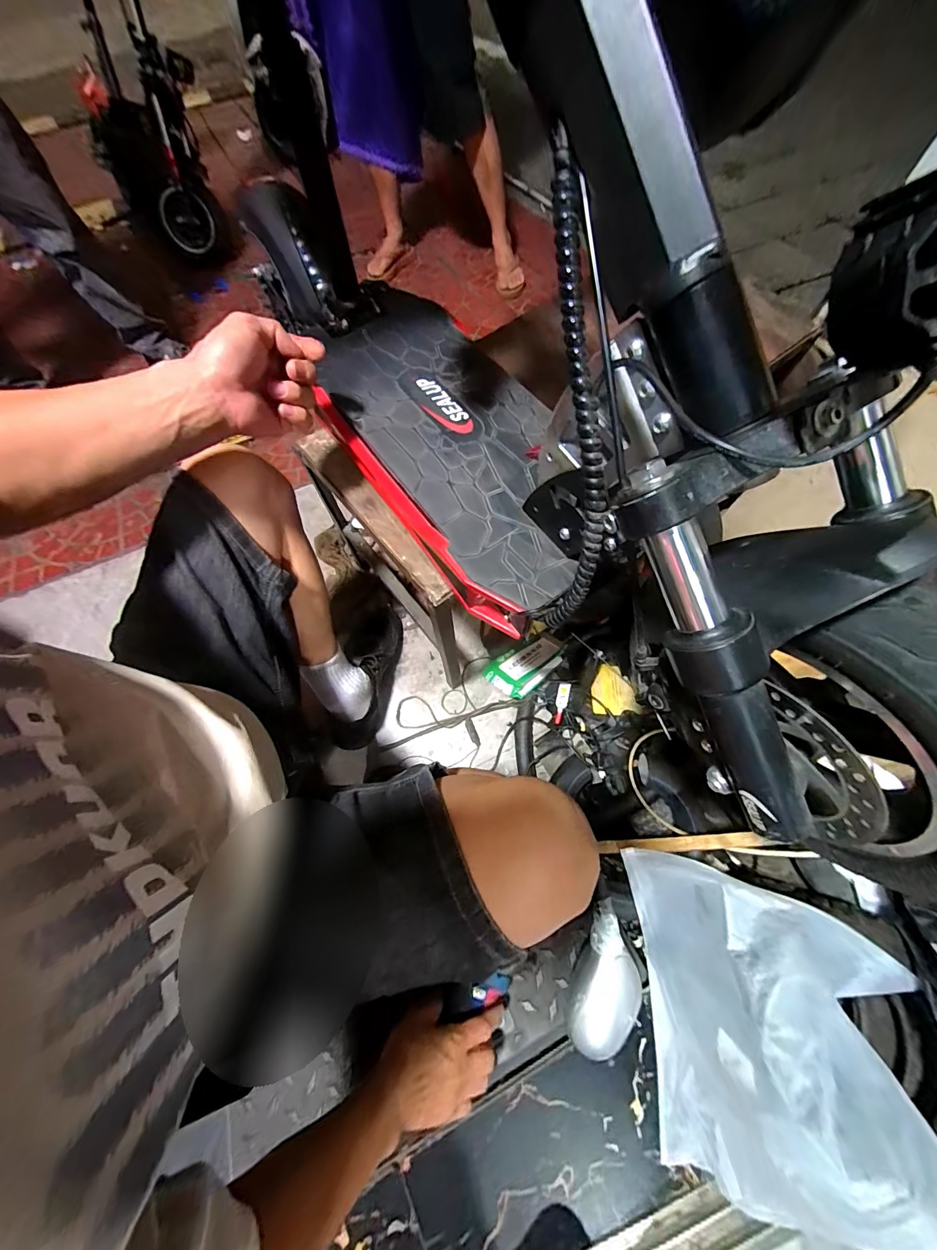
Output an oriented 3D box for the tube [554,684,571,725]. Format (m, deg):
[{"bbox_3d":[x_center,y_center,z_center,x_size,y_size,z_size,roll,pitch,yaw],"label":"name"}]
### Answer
[{"bbox_3d":[0.178,0.150,0.774,0.022,0.011,0.077,14,85,6],"label":"tube"}]

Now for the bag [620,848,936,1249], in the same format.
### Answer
[{"bbox_3d":[0.368,0.482,0.493,0.245,0.206,0.356,-3,69,-1],"label":"bag"}]

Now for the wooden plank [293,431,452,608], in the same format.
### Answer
[{"bbox_3d":[-0.132,-0.156,0.553,0.045,0.030,0.335,-37,73,-13],"label":"wooden plank"}]

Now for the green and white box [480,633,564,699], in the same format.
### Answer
[{"bbox_3d":[0.117,0.082,0.827,0.162,0.038,0.097,-33,44,-15],"label":"green and white box"}]

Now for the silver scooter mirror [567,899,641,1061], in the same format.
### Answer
[{"bbox_3d":[0.197,0.503,0.574,0.092,0.057,0.182,21,70,8],"label":"silver scooter mirror"}]

